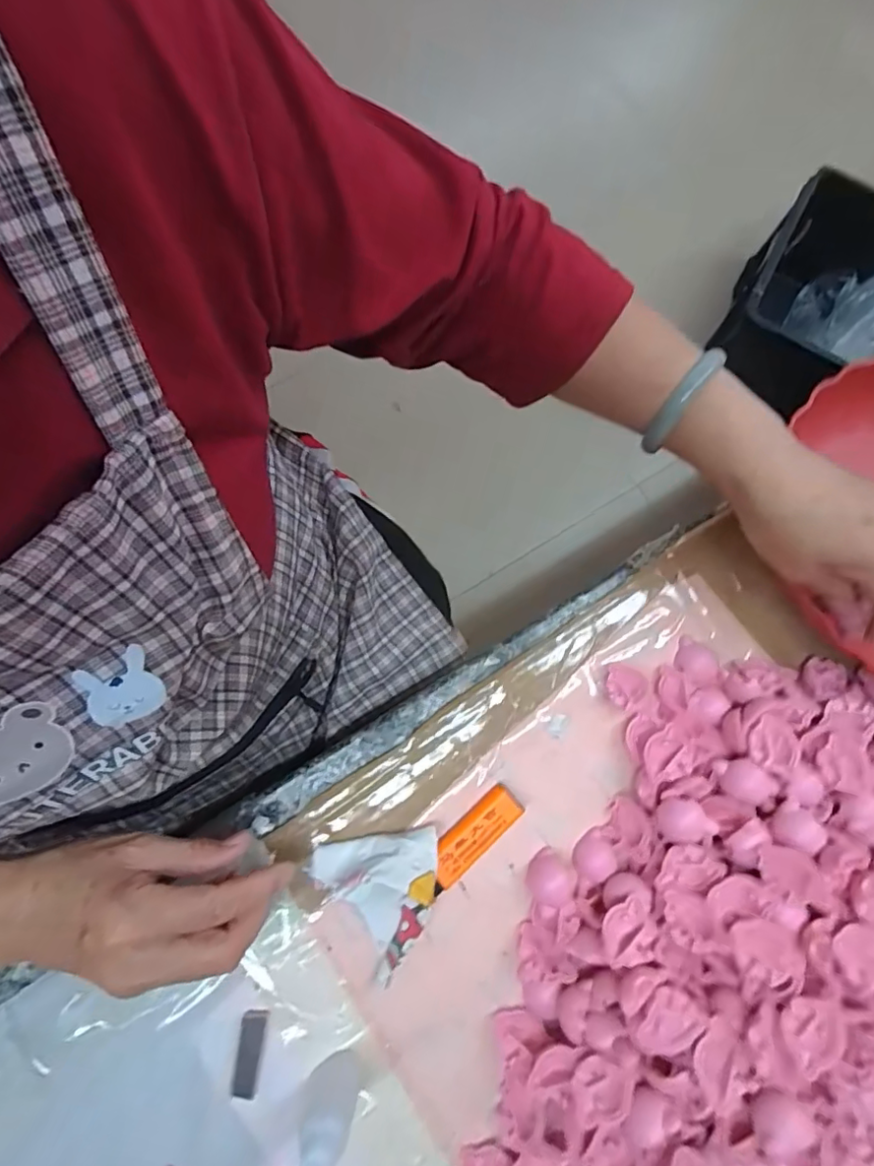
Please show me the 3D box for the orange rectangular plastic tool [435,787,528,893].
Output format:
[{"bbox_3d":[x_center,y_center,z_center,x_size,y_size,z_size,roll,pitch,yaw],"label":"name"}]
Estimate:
[{"bbox_3d":[0.024,0.162,0.354,0.068,0.018,0.027,-43,79,-12],"label":"orange rectangular plastic tool"}]

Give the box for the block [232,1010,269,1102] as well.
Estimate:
[{"bbox_3d":[-0.111,0.277,0.323,0.015,0.004,0.044,8,74,1],"label":"block"}]

